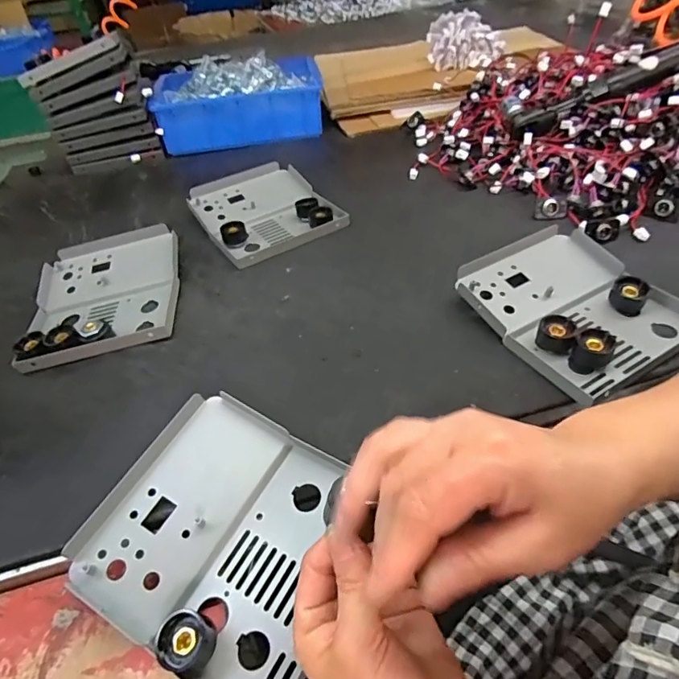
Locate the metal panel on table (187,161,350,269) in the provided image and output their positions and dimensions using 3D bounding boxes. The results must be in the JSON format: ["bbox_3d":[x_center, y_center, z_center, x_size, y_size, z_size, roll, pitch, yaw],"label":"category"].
[{"bbox_3d":[-0.100,-0.171,0.631,0.152,0.027,0.183,-25,46,-19],"label":"metal panel on table"}]

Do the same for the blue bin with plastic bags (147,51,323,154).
[{"bbox_3d":[-0.184,-0.437,0.868,0.297,0.093,0.182,-9,42,1],"label":"blue bin with plastic bags"}]

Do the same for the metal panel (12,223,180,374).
[{"bbox_3d":[-0.258,-0.052,0.531,0.161,0.029,0.187,-11,43,-4],"label":"metal panel"}]

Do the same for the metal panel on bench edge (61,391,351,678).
[{"bbox_3d":[-0.075,0.126,0.324,0.166,0.032,0.155,19,48,25],"label":"metal panel on bench edge"}]

